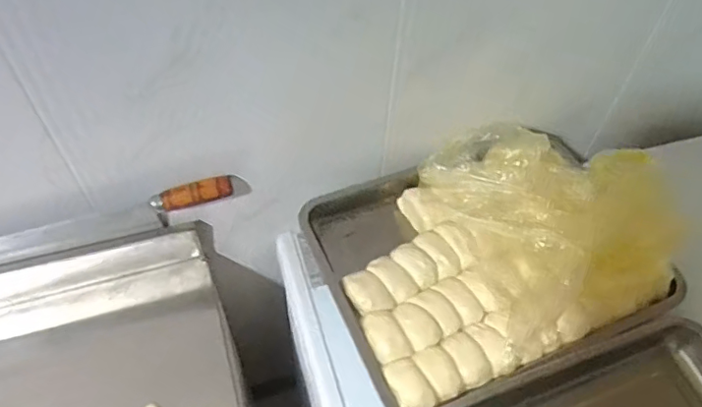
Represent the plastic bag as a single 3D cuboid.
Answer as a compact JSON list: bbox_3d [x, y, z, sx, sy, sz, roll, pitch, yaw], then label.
[{"bbox_3d":[0.267,0.011,0.711,0.255,0.088,0.271,-15,56,-13],"label":"plastic bag"}]

